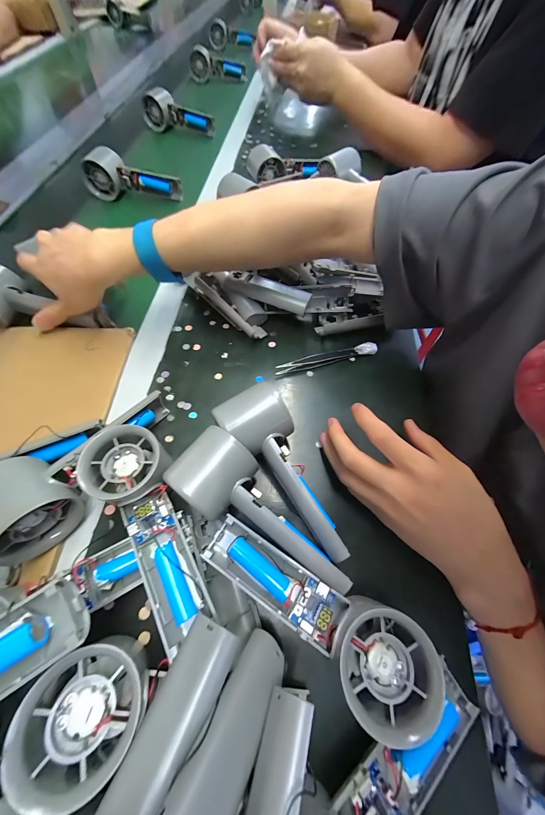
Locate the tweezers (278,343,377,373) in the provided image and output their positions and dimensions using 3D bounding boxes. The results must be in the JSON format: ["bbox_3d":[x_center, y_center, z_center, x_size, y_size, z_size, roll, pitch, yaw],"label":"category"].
[{"bbox_3d":[0.065,-0.058,0.309,0.121,0.013,0.014,-13,65,-8],"label":"tweezers"}]

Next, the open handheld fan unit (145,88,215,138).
[{"bbox_3d":[-0.211,-0.665,0.595,0.161,0.057,0.040,16,64,6],"label":"open handheld fan unit"}]

